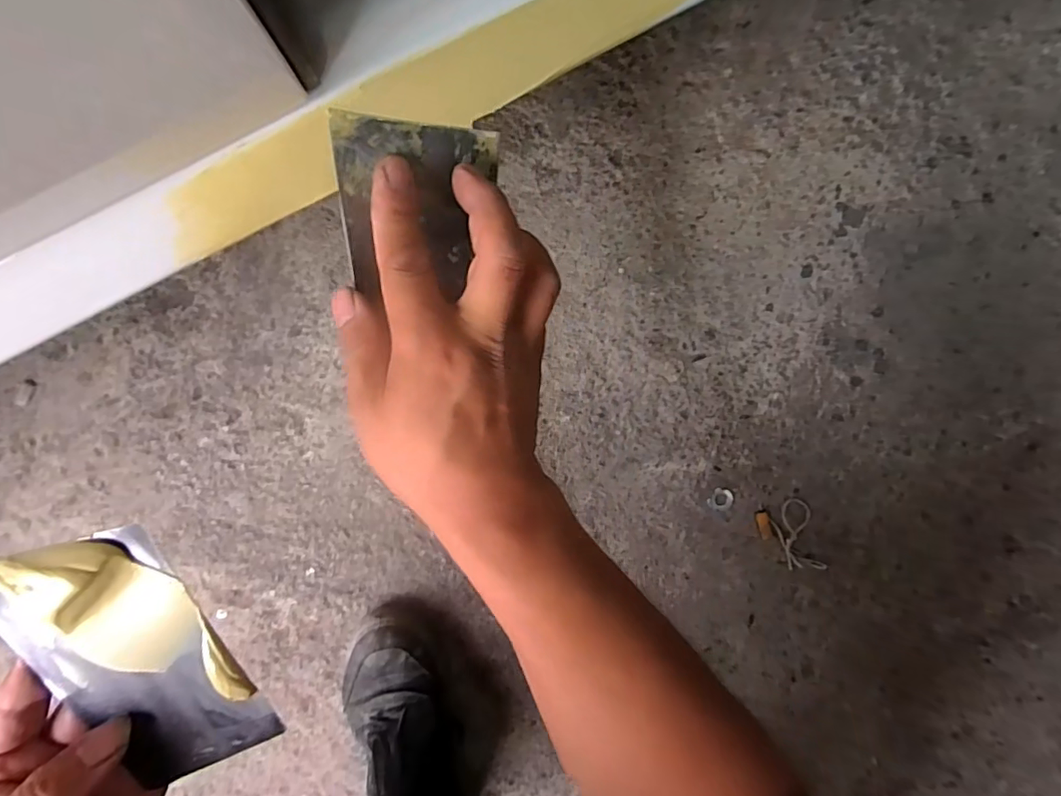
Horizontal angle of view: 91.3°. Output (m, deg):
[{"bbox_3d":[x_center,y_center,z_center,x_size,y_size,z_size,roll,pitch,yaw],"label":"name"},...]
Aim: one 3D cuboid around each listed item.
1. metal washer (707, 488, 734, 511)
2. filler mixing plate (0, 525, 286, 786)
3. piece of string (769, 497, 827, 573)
[{"bbox_3d":[0.189,0.100,0.510,0.024,0.004,0.023,0,95,-2],"label":"metal washer"},{"bbox_3d":[-0.177,0.119,0.234,0.072,0.011,0.134,-24,110,-2],"label":"filler mixing plate"},{"bbox_3d":[0.266,0.140,0.513,0.040,0.010,0.079,-20,96,0],"label":"piece of string"}]

